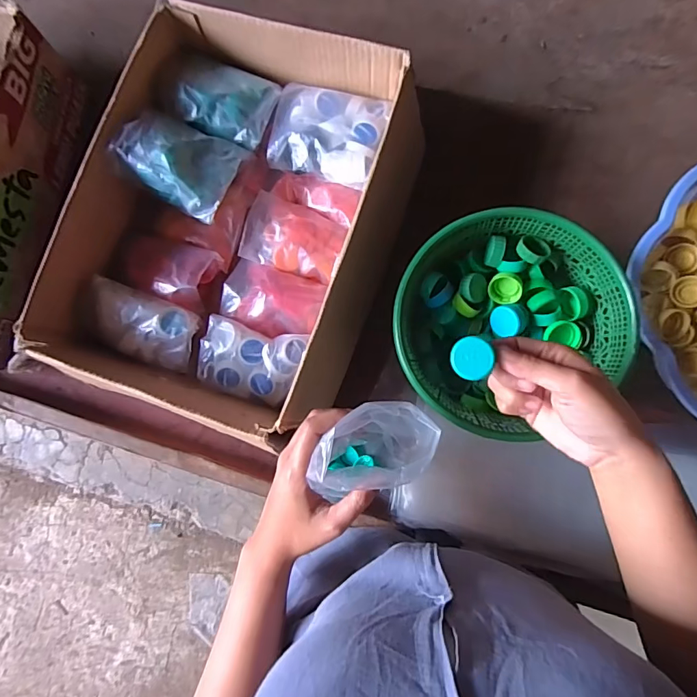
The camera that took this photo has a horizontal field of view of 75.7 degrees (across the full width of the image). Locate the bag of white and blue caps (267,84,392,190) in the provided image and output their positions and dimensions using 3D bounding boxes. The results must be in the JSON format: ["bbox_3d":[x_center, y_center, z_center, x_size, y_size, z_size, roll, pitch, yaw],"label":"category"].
[{"bbox_3d":[-0.020,-0.219,0.463,0.113,0.039,0.086,17,84,5],"label":"bag of white and blue caps"}]

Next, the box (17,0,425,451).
[{"bbox_3d":[-0.109,-0.114,0.453,0.282,0.107,0.377,19,85,5],"label":"box"}]

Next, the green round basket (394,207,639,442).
[{"bbox_3d":[0.148,-0.019,0.430,0.199,0.081,0.197,3,83,3],"label":"green round basket"}]

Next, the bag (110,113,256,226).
[{"bbox_3d":[-0.168,-0.186,0.452,0.106,0.045,0.084,28,81,-11],"label":"bag"}]

